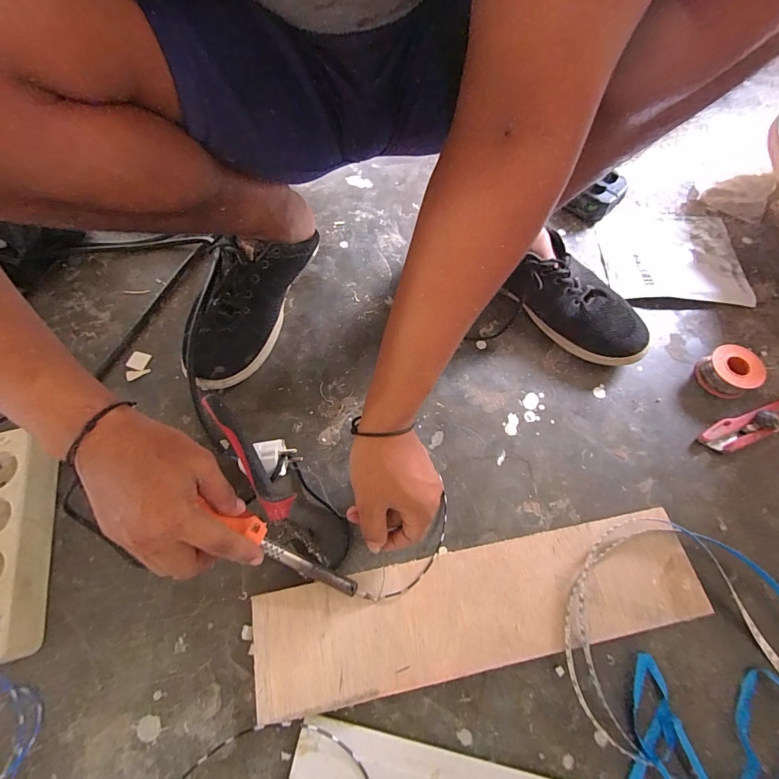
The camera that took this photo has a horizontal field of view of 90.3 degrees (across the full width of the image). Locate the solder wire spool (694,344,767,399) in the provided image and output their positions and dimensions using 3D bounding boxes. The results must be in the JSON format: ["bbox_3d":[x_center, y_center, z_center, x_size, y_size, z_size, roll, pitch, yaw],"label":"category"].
[{"bbox_3d":[0.400,-0.021,0.457,0.055,0.031,0.055,0,65,-1],"label":"solder wire spool"}]

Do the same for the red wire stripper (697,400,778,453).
[{"bbox_3d":[0.430,0.032,0.438,0.175,0.019,0.032,-18,67,-9],"label":"red wire stripper"}]

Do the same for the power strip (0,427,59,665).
[{"bbox_3d":[-0.352,0.138,0.355,0.056,0.046,0.197,-14,66,-8],"label":"power strip"}]

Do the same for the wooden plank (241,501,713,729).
[{"bbox_3d":[0.081,0.193,0.348,0.391,0.027,0.092,-10,66,-6],"label":"wooden plank"}]

